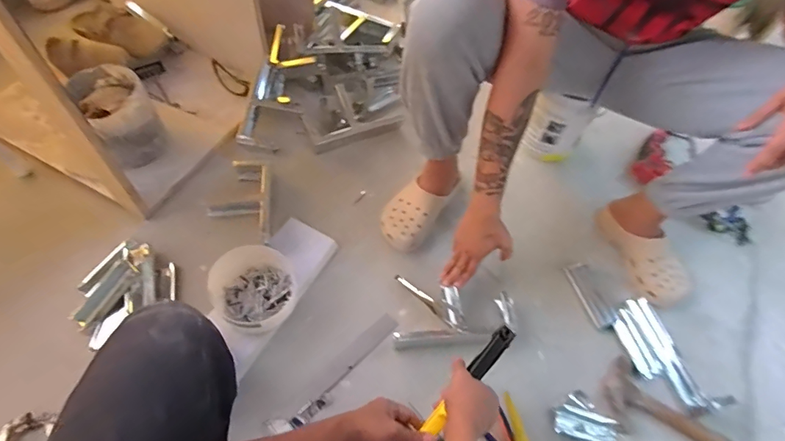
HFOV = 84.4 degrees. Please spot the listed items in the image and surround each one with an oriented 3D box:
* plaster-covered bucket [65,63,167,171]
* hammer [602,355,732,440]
[{"bbox_3d":[-0.576,-0.217,0.934,0.123,0.166,0.149,-32,65,-22],"label":"plaster-covered bucket"},{"bbox_3d":[0.548,0.358,0.778,0.317,0.058,0.101,27,60,13],"label":"hammer"}]

